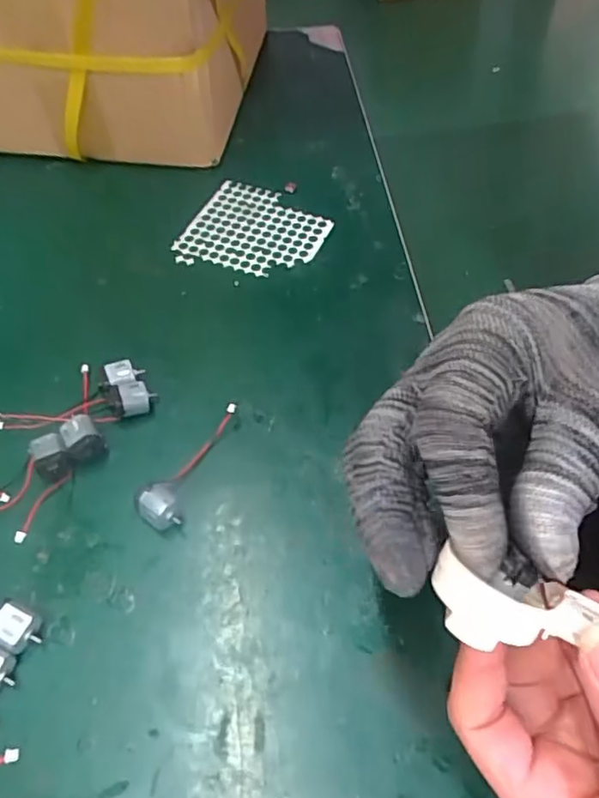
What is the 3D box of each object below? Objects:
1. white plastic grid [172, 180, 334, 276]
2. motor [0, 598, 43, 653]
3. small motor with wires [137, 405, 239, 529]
[{"bbox_3d":[-0.034,-0.131,0.466,0.103,0.004,0.092,19,57,14],"label":"white plastic grid"},{"bbox_3d":[-0.136,0.111,0.290,0.023,0.017,0.019,19,57,14],"label":"motor"},{"bbox_3d":[-0.061,0.031,0.344,0.024,0.018,0.090,18,57,13],"label":"small motor with wires"}]

